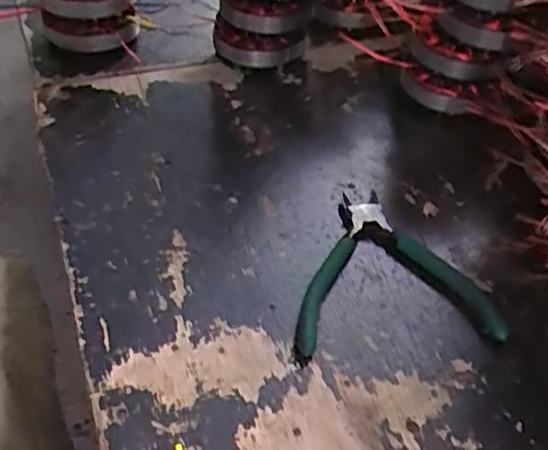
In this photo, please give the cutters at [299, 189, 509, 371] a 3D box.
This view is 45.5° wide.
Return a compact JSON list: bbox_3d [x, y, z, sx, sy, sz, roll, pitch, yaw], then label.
[{"bbox_3d":[0.077,0.031,0.451,0.136,0.019,0.134,-3,46,-6],"label":"cutters"}]

